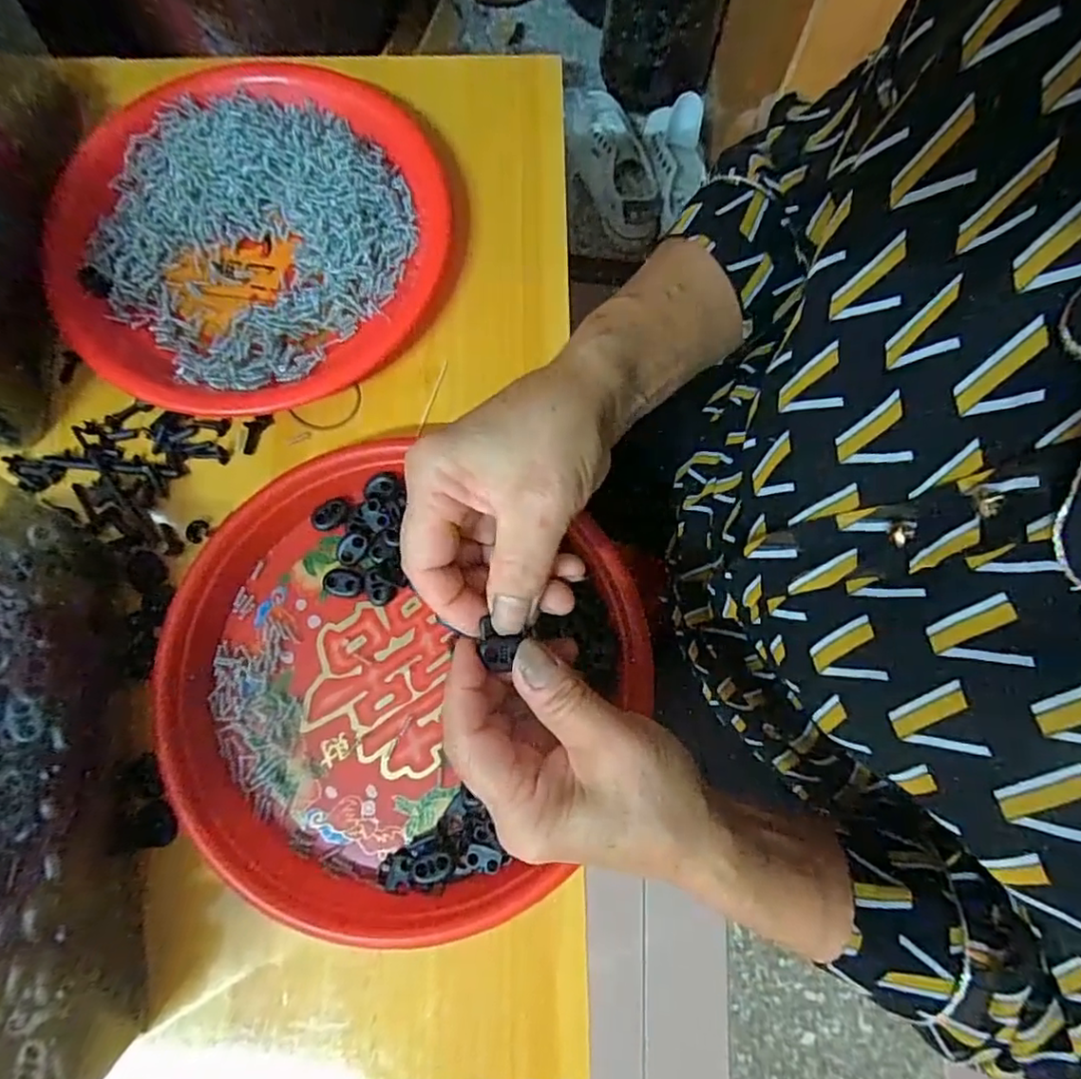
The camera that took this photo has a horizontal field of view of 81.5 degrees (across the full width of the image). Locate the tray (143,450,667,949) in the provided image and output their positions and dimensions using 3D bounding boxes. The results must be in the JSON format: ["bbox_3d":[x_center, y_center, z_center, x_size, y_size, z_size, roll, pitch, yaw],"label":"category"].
[{"bbox_3d":[-0.081,0.071,0.319,0.236,0.026,0.221,0,78,0],"label":"tray"}]

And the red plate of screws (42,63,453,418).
[{"bbox_3d":[-0.174,-0.182,0.370,0.211,0.024,0.223,0,78,0],"label":"red plate of screws"}]

